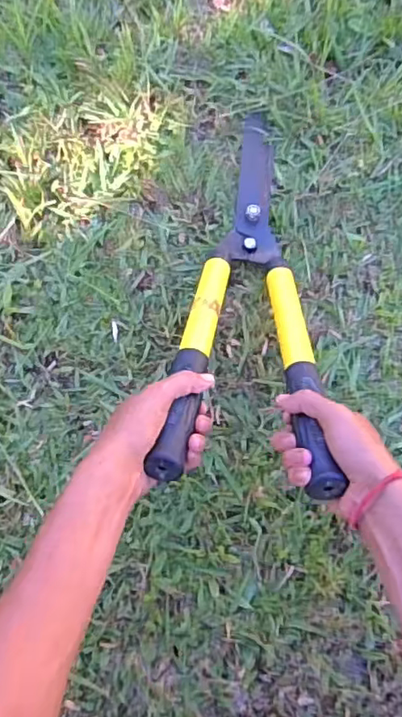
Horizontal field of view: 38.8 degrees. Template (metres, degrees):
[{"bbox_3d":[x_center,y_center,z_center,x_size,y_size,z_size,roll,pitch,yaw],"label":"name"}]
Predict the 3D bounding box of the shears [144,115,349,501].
[{"bbox_3d":[0.055,-0.097,0.597,0.140,0.060,0.510,6,49,0],"label":"shears"}]

